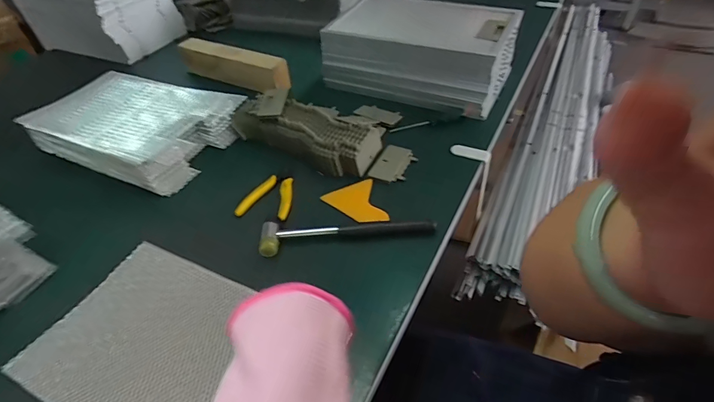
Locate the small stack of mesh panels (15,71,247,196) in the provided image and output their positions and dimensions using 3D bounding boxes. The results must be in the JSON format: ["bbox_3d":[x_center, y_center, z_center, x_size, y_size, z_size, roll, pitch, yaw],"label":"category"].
[{"bbox_3d":[-0.408,-0.147,0.730,0.345,0.063,0.215,17,49,20],"label":"small stack of mesh panels"}]

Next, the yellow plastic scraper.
[{"bbox_3d":[0.000,0.007,0.592,0.079,0.011,0.088,-20,47,-14],"label":"yellow plastic scraper"}]

